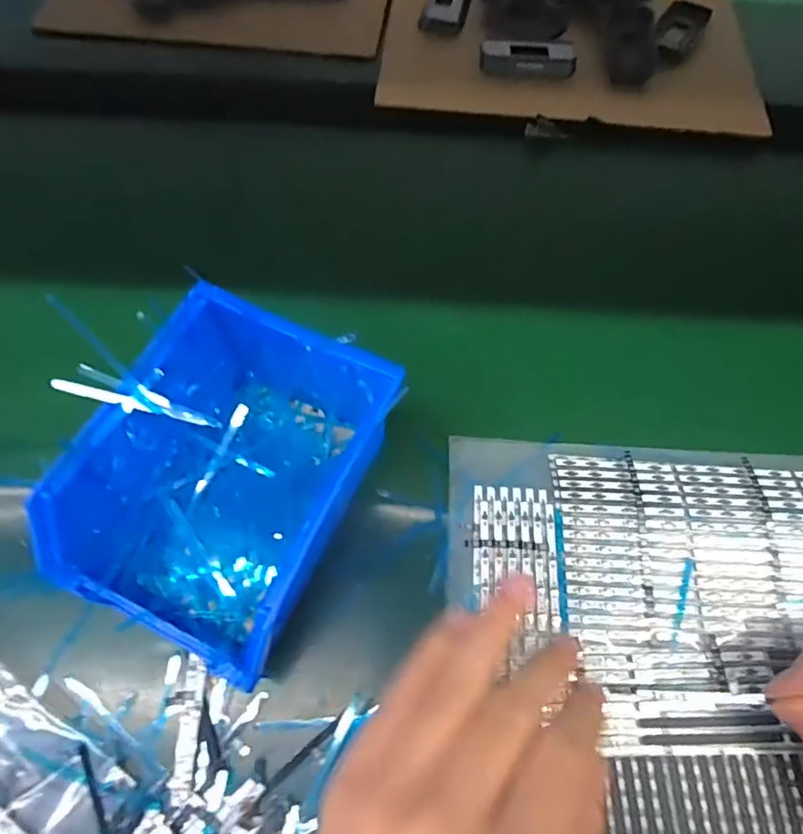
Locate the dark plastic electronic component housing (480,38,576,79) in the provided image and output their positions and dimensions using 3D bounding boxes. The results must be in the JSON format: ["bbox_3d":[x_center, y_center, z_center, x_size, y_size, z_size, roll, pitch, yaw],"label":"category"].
[{"bbox_3d":[0.101,-0.286,0.451,0.073,0.009,0.033,2,65,0],"label":"dark plastic electronic component housing"}]

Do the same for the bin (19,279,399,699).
[{"bbox_3d":[-0.077,0.029,0.257,0.106,0.075,0.139,25,67,11],"label":"bin"}]

